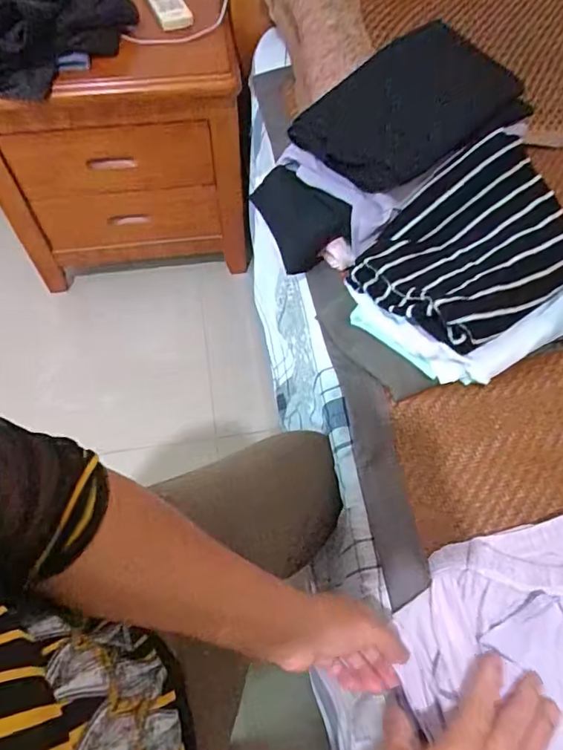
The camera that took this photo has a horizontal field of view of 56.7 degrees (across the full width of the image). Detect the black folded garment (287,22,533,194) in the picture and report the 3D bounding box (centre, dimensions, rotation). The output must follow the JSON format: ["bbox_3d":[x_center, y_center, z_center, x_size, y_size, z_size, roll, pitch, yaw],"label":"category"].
[{"bbox_3d":[0.153,-0.309,0.601,0.243,0.095,0.146,-31,68,-17],"label":"black folded garment"}]

